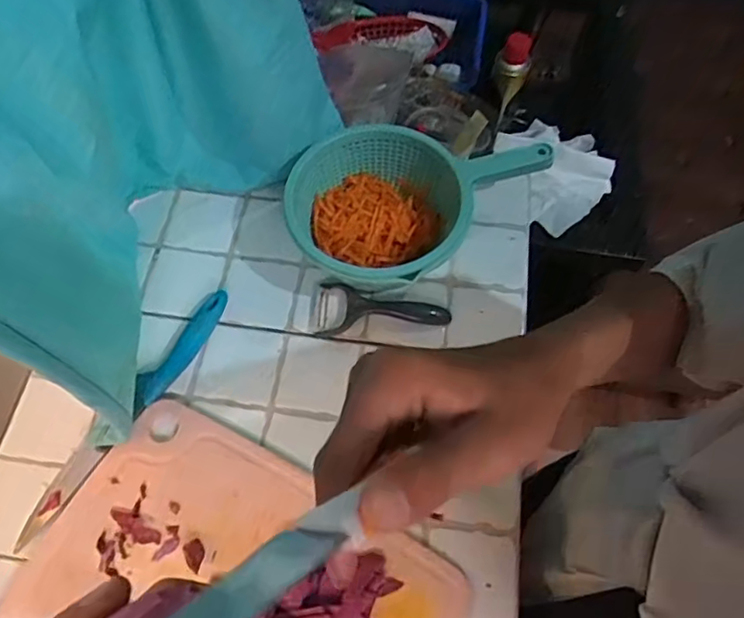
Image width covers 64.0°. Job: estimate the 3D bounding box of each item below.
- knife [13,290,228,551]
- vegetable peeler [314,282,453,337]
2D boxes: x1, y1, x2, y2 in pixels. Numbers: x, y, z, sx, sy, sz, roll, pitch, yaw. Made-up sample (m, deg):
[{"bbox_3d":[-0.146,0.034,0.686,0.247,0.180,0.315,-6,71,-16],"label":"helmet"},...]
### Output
[{"bbox_3d":[-0.238,0.095,0.586,0.036,0.024,0.289,32,67,14],"label":"knife"},{"bbox_3d":[0.011,0.009,0.628,0.140,0.026,0.056,11,63,4],"label":"vegetable peeler"}]

